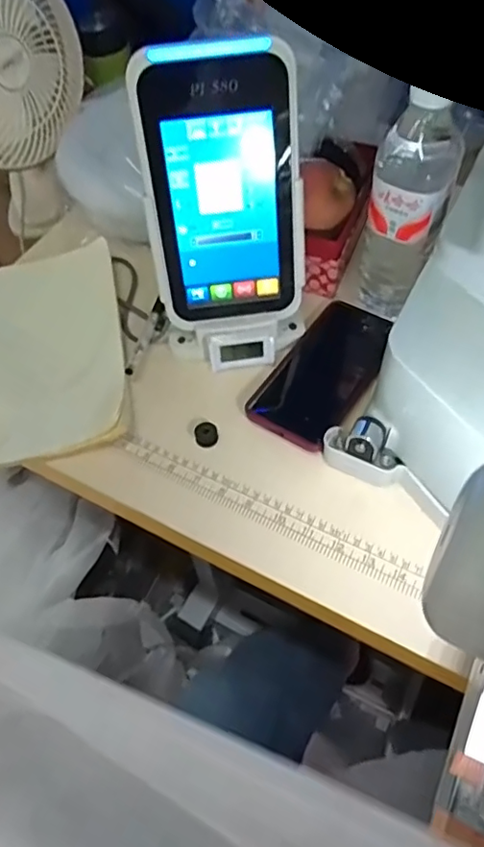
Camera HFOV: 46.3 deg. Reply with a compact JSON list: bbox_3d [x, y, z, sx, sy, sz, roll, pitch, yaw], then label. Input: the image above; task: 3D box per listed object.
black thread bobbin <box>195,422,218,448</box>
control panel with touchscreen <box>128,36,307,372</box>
[{"bbox_3d":[-0.031,0.009,0.498,0.019,0.013,0.019,-9,55,-3],"label":"black thread bobbin"},{"bbox_3d":[-0.013,-0.169,0.474,0.127,0.250,0.038,-7,38,-2],"label":"control panel with touchscreen"}]

